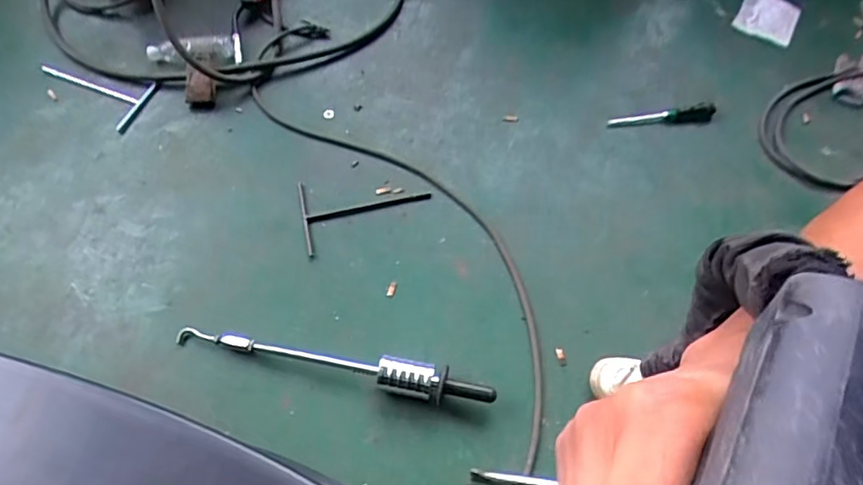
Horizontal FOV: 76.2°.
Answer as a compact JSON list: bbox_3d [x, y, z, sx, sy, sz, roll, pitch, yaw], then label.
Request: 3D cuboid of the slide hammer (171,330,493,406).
[{"bbox_3d":[-0.194,0.226,1.044,0.627,0.054,0.063,11,64,5],"label":"slide hammer"}]

